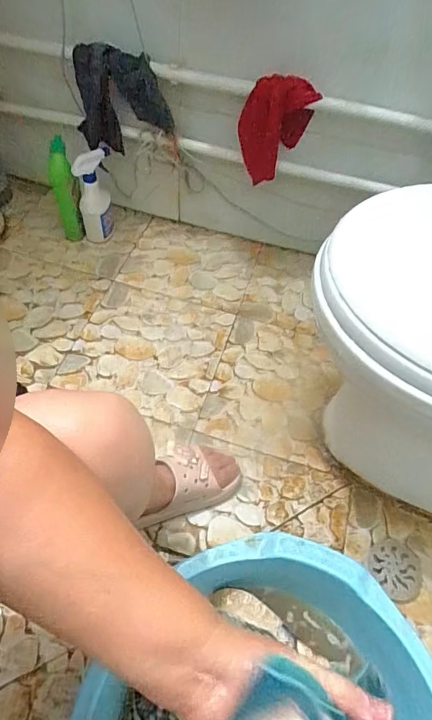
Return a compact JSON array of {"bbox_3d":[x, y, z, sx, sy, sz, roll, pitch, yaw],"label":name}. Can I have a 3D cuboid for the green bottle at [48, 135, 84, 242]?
[{"bbox_3d":[-0.333,-0.367,0.941,0.049,0.223,0.049,-17,58,-16],"label":"green bottle"}]

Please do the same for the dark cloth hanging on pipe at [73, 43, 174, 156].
[{"bbox_3d":[-0.195,-0.548,0.902,0.207,0.184,0.072,5,55,-1],"label":"dark cloth hanging on pipe"}]

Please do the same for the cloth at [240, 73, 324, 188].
[{"bbox_3d":[0.117,-0.465,0.869,0.136,0.200,0.064,0,55,-5],"label":"cloth"}]

